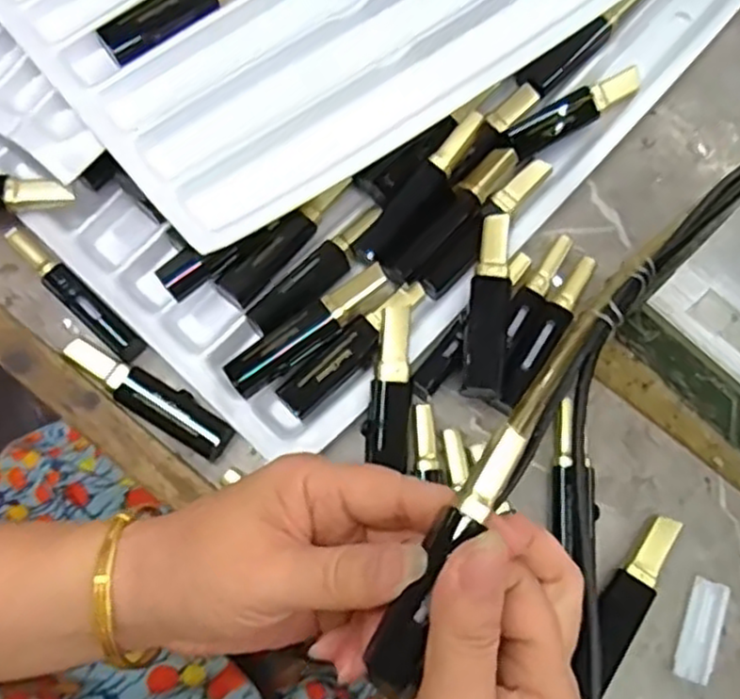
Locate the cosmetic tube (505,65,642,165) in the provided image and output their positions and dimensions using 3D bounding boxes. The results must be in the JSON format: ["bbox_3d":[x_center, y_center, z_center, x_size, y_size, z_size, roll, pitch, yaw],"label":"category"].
[{"bbox_3d":[0.103,-0.121,0.363,0.085,0.015,0.016,-36,77,-9],"label":"cosmetic tube"}]

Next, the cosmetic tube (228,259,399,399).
[{"bbox_3d":[-0.026,-0.009,0.325,0.083,0.014,0.017,-35,77,-9],"label":"cosmetic tube"}]

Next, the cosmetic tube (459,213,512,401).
[{"bbox_3d":[0.054,-0.020,0.327,0.019,0.018,0.083,5,74,2],"label":"cosmetic tube"}]

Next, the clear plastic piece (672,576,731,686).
[{"bbox_3d":[0.141,0.119,0.307,0.017,0.004,0.042,19,75,6],"label":"clear plastic piece"}]

